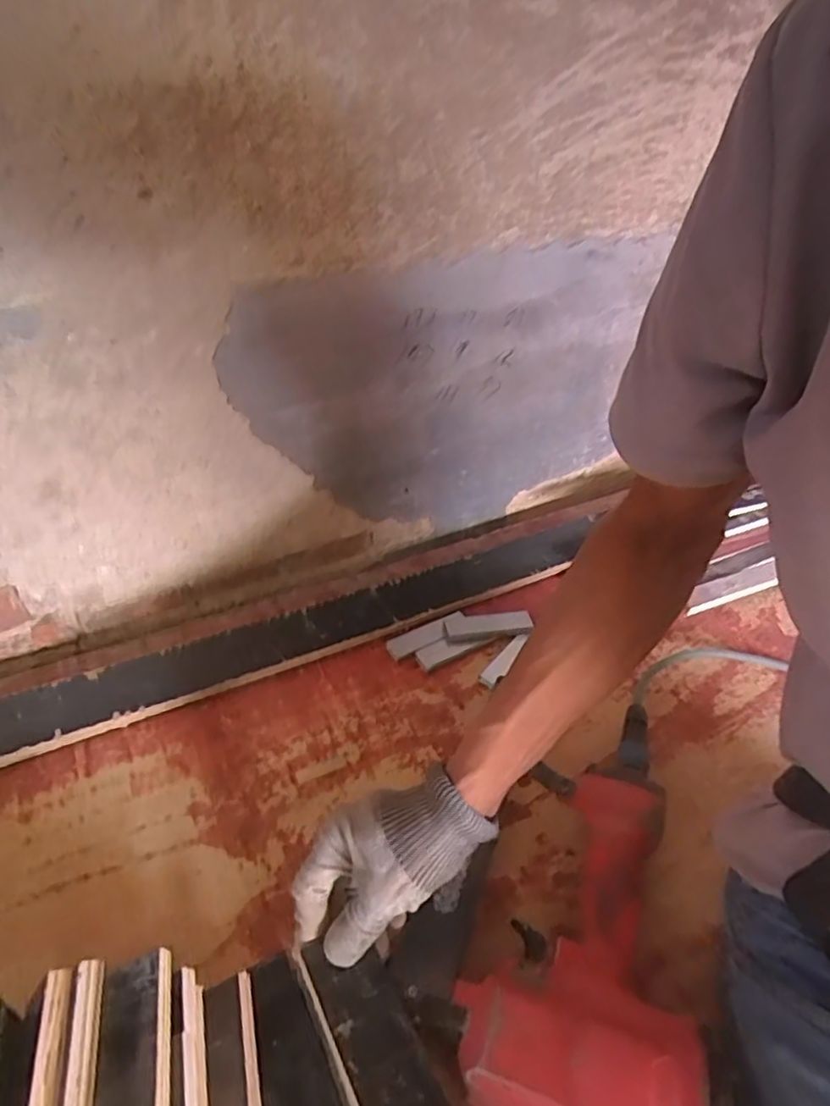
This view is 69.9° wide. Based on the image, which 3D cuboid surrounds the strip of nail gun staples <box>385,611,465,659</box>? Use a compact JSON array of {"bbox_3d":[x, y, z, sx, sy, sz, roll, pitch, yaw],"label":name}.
[{"bbox_3d":[0.014,0.095,0.698,0.101,0.010,0.027,-20,44,-25],"label":"strip of nail gun staples"}]

